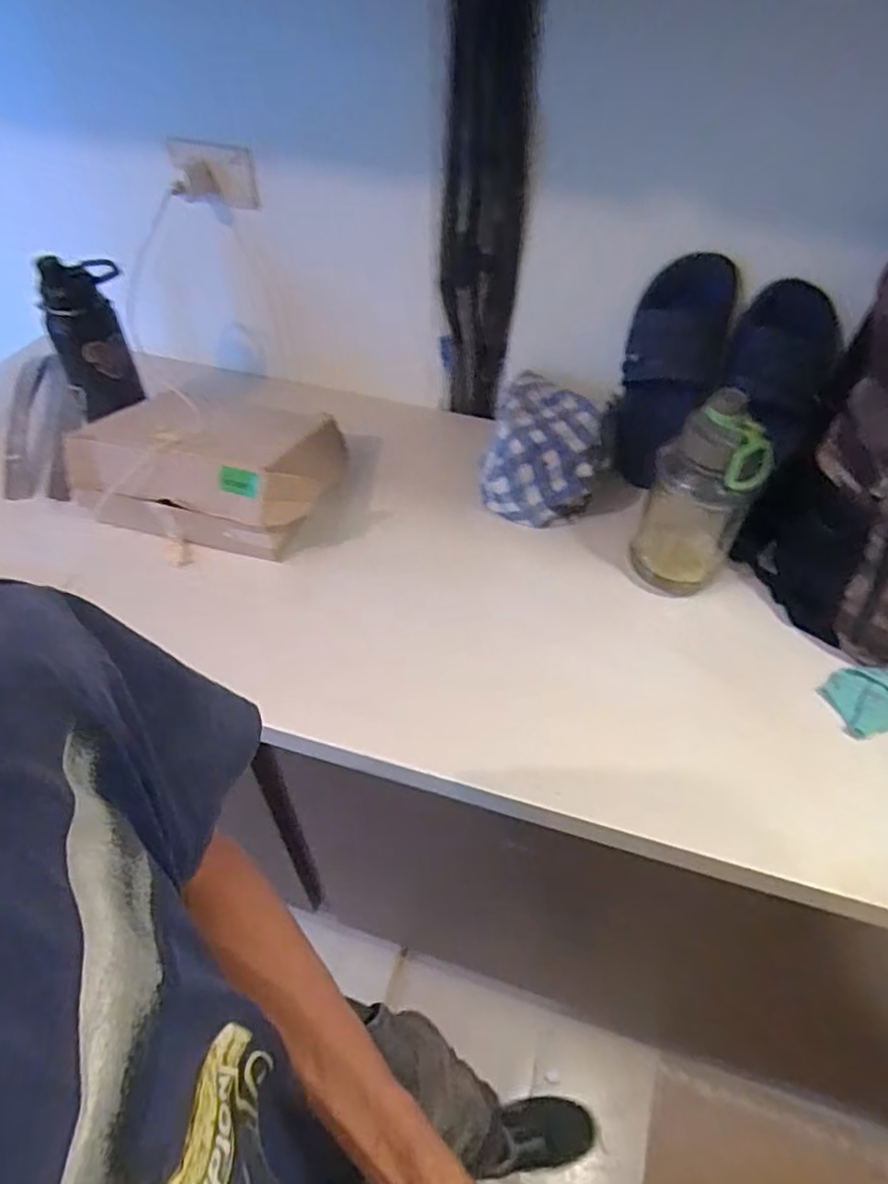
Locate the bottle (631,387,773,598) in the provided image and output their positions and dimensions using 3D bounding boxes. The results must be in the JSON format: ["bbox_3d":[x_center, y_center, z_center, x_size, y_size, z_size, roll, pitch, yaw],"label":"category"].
[{"bbox_3d":[0.294,-0.110,0.744,0.108,0.232,0.111,22,52,18],"label":"bottle"}]

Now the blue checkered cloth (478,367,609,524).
[{"bbox_3d":[0.140,-0.191,0.901,0.166,0.126,0.205,17,51,14],"label":"blue checkered cloth"}]

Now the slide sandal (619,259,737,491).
[{"bbox_3d":[0.300,-0.289,0.860,0.131,0.294,0.064,21,20,17],"label":"slide sandal"}]

